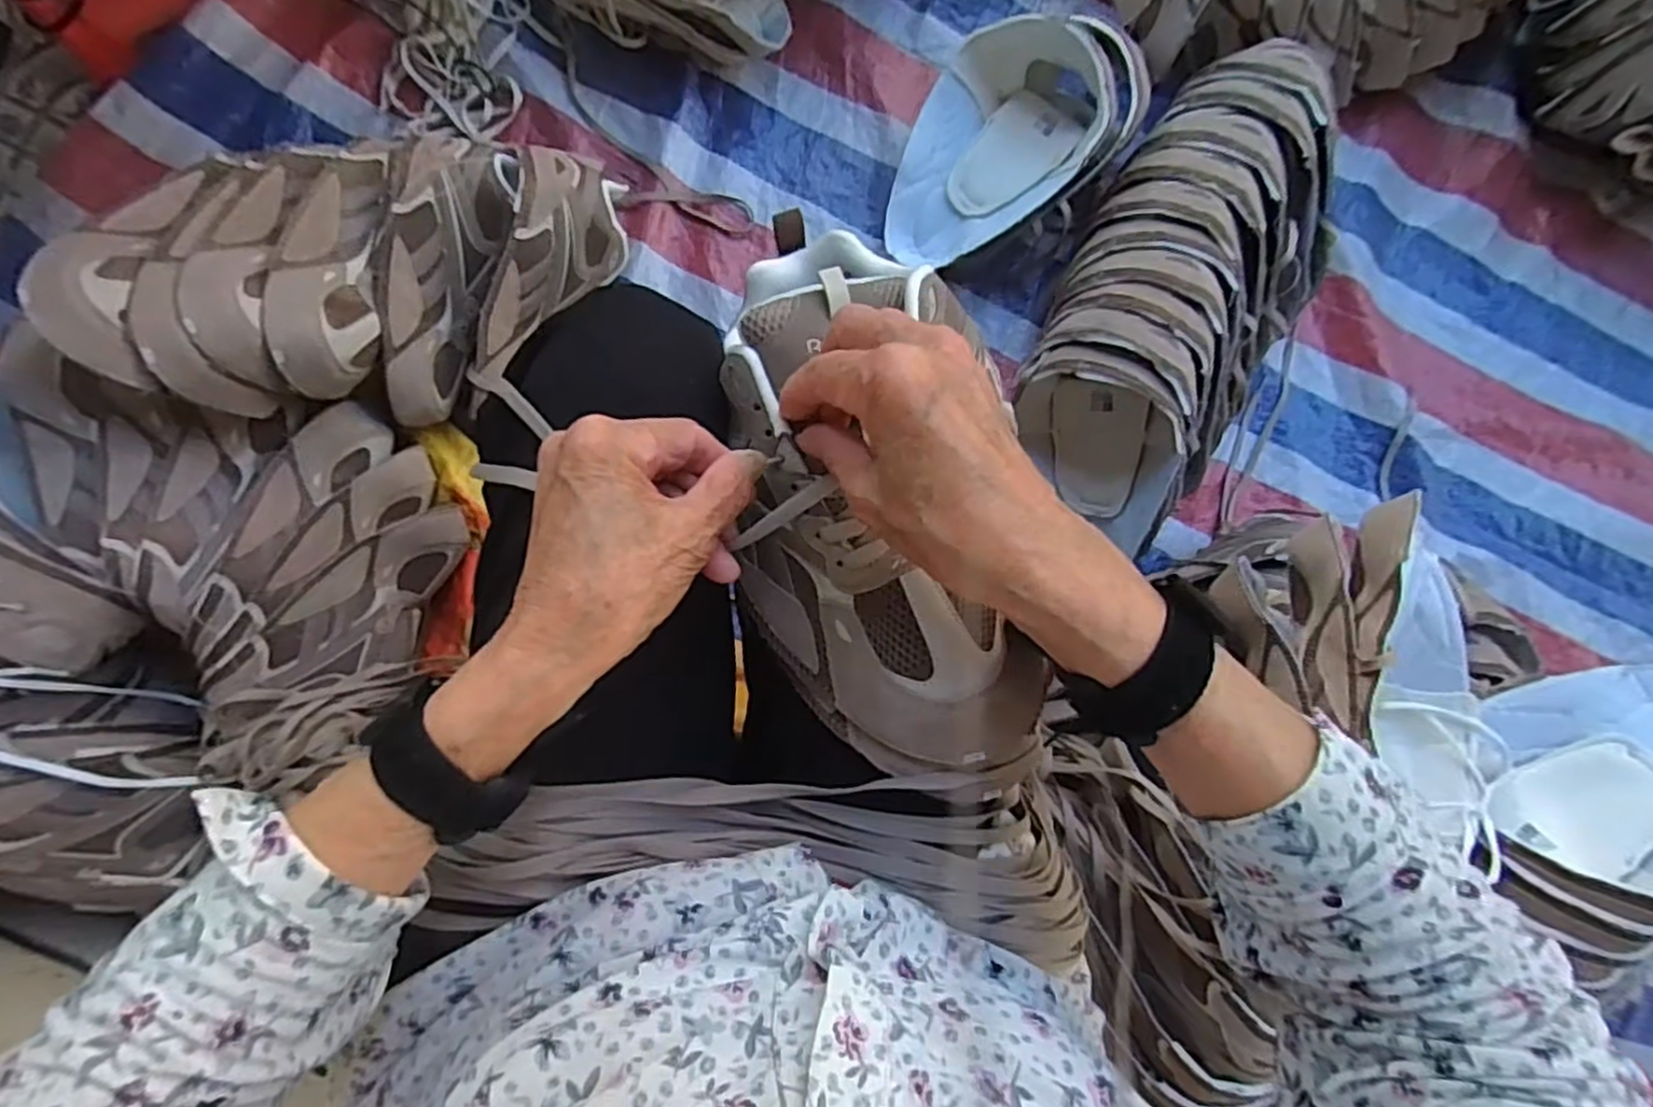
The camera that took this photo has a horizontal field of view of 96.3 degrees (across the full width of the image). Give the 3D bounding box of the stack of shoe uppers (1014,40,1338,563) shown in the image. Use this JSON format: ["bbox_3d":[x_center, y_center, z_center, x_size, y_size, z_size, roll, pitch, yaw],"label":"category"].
[{"bbox_3d":[0.364,-0.256,0.723,0.222,0.147,0.503,30,88,-5],"label":"stack of shoe uppers"}]

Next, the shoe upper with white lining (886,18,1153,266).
[{"bbox_3d":[0.177,-0.413,0.748,0.182,0.135,0.261,43,87,-4],"label":"shoe upper with white lining"}]

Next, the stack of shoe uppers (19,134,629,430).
[{"bbox_3d":[-0.365,-0.230,0.595,0.371,0.132,0.228,-2,91,-5],"label":"stack of shoe uppers"}]

